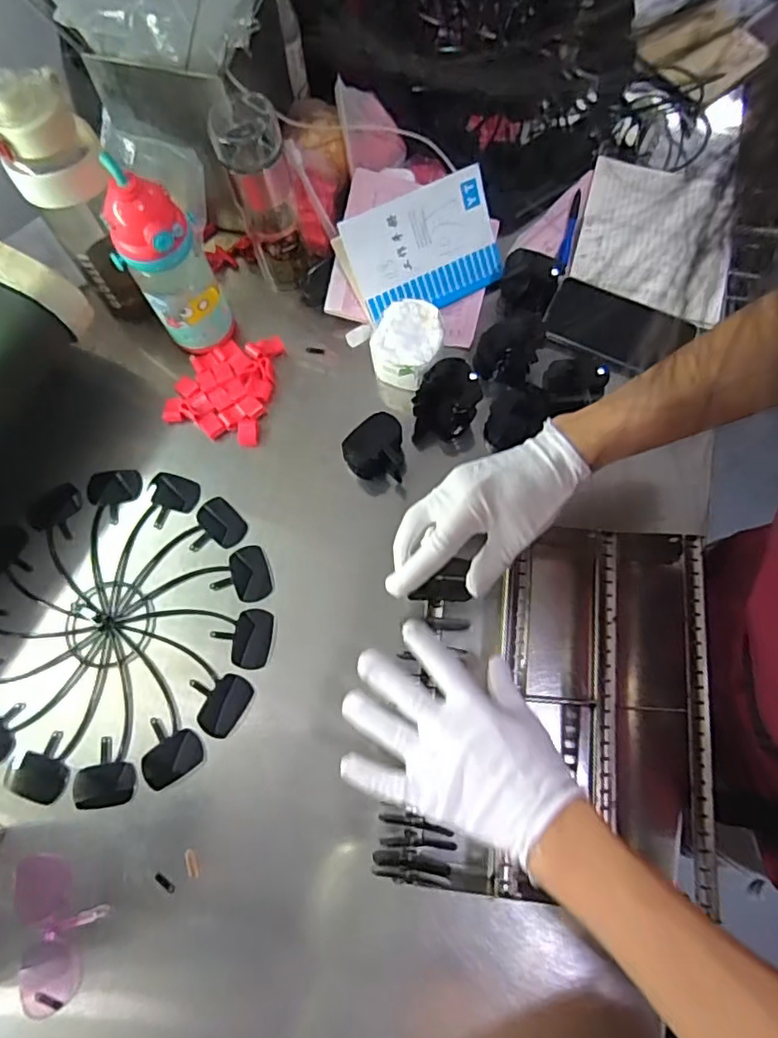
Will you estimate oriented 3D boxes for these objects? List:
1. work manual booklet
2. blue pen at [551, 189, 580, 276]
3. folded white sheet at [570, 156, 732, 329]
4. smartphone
[{"bbox_3d":[0.042,-0.304,0.662,0.169,0.009,0.122,-26,116,-6],"label":"work manual booklet"},{"bbox_3d":[0.219,-0.346,0.706,0.016,0.010,0.139,18,73,7],"label":"blue pen"},{"bbox_3d":[0.319,-0.346,0.694,0.168,0.010,0.222,15,73,6],"label":"folded white sheet"},{"bbox_3d":[0.255,-0.217,0.653,0.152,0.007,0.082,24,74,9],"label":"smartphone"}]

